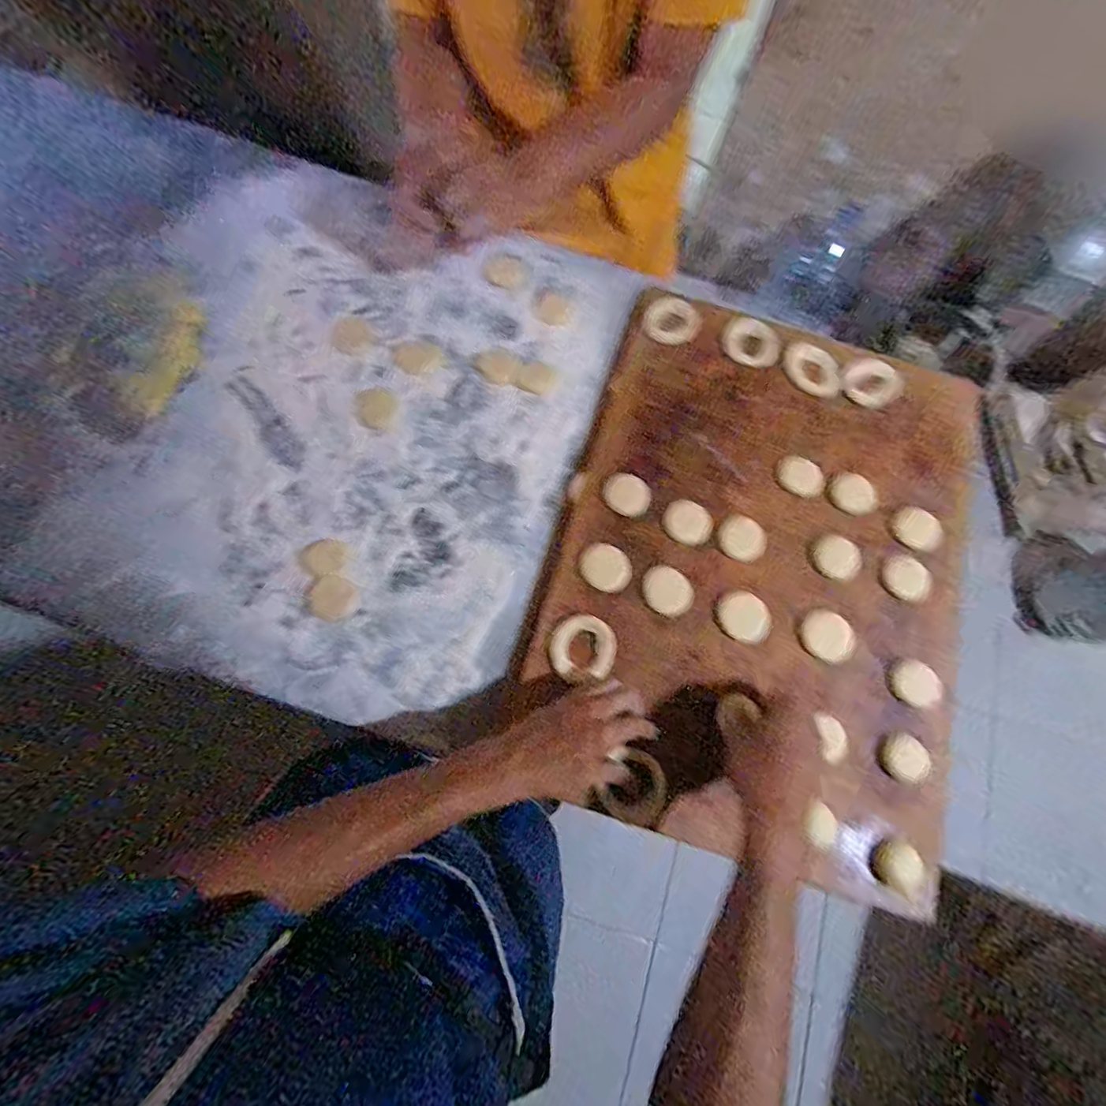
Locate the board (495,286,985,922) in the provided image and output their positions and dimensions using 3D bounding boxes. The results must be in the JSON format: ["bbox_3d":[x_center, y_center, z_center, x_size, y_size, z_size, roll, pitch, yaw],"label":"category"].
[{"bbox_3d":[0.227,-0.002,0.546,0.421,0.031,0.568,20,74,1],"label":"board"}]

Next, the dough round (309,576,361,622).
[{"bbox_3d":[-0.221,0.047,0.521,0.048,0.004,0.043,28,74,4],"label":"dough round"}]

